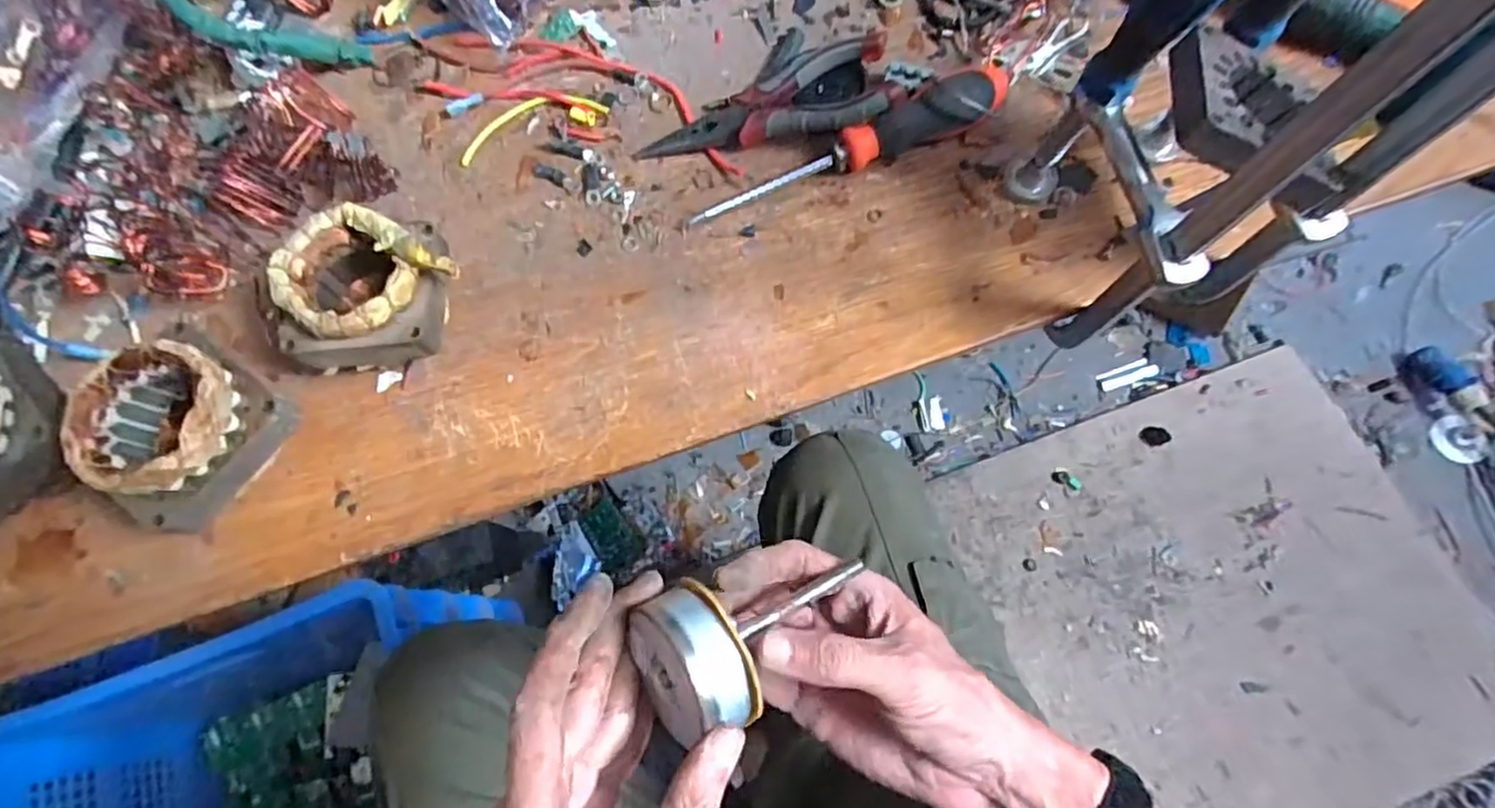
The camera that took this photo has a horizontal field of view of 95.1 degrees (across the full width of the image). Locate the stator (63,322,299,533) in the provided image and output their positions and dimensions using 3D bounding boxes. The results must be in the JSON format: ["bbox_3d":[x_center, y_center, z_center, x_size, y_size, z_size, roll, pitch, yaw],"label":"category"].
[{"bbox_3d":[-0.277,0.013,0.340,0.083,0.060,0.084,31,77,9],"label":"stator"}]

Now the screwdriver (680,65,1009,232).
[{"bbox_3d":[0.056,-0.145,0.392,0.195,0.031,0.026,-22,75,-5],"label":"screwdriver"}]

